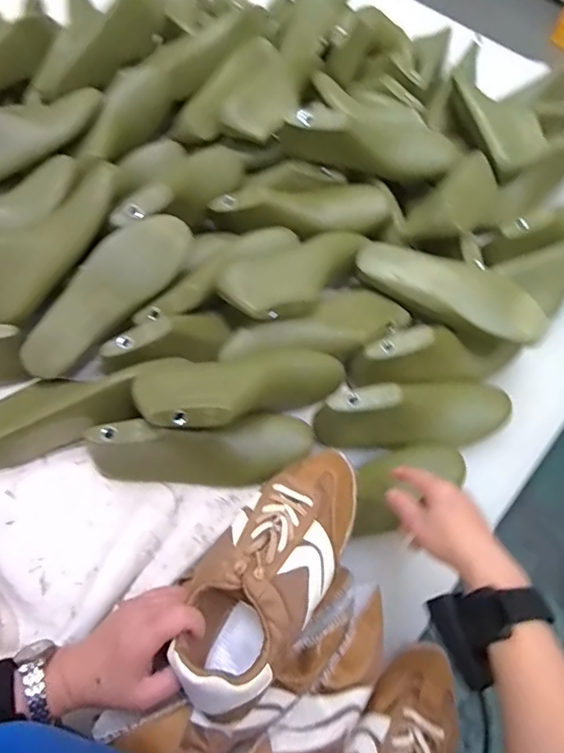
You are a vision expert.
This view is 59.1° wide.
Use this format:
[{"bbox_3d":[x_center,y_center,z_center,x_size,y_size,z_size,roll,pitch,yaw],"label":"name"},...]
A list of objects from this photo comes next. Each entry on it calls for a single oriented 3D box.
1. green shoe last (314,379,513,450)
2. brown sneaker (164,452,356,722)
[{"bbox_3d":[0.166,0.049,0.609,0.247,0.100,0.075,-10,64,-8],"label":"green shoe last"},{"bbox_3d":[-0.005,0.164,0.443,0.098,0.069,0.241,30,61,11],"label":"brown sneaker"}]

